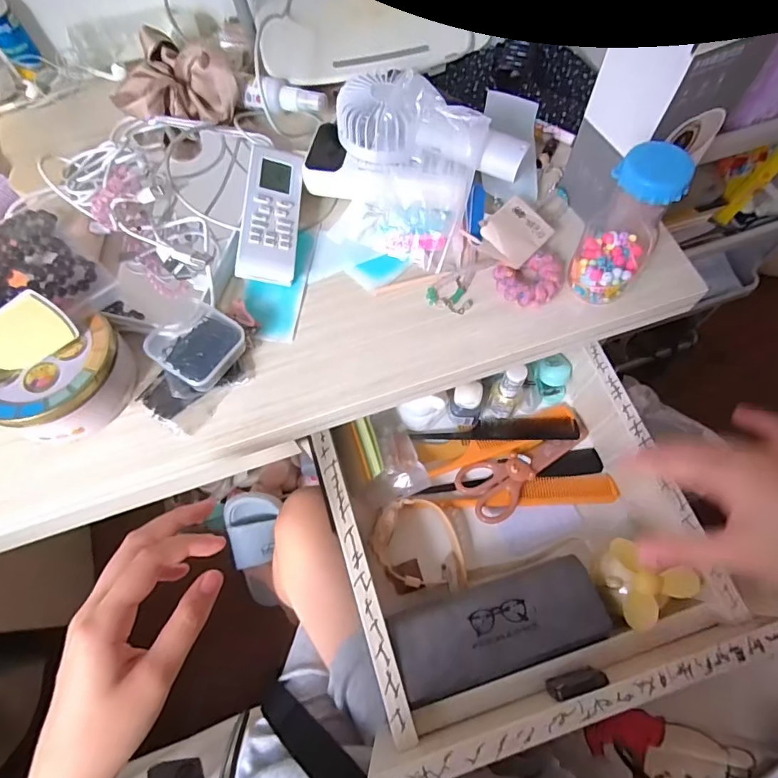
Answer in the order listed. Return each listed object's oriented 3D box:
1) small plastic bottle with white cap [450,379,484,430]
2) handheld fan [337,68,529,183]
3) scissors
[{"bbox_3d":[0.071,0.016,0.446,0.026,0.064,0.023,-9,67,-1],"label":"small plastic bottle with white cap"},{"bbox_3d":[0.026,-0.199,0.381,0.153,0.063,0.054,29,71,14],"label":"handheld fan"},{"bbox_3d":[0.135,0.072,0.451,0.138,0.018,0.056,-25,68,-8],"label":"scissors"}]

